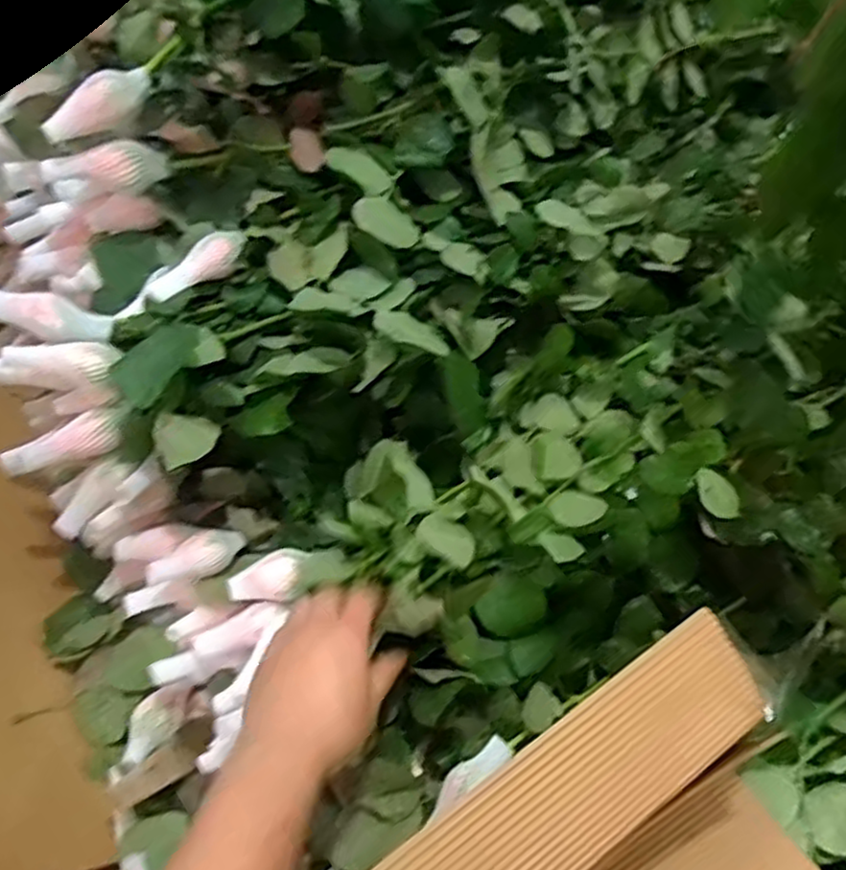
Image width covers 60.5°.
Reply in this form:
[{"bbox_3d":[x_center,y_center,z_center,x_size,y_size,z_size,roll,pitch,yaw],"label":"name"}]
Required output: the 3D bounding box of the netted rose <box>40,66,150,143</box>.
[{"bbox_3d":[-0.227,-0.230,0.505,0.079,0.027,0.026,-31,57,-3],"label":"netted rose"}]

